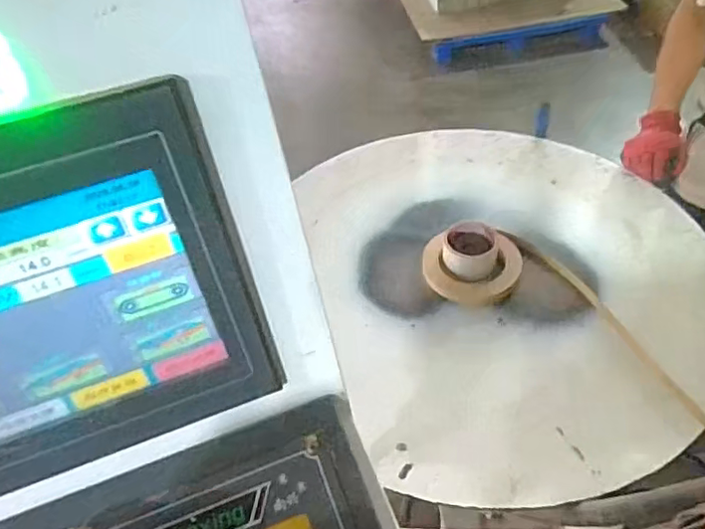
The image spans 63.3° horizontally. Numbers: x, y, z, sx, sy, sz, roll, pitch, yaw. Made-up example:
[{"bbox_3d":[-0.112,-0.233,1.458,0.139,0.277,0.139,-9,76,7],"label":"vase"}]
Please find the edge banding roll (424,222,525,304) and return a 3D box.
[{"bbox_3d":[0.194,-0.004,0.927,0.150,0.053,0.137,-3,47,3],"label":"edge banding roll"}]

